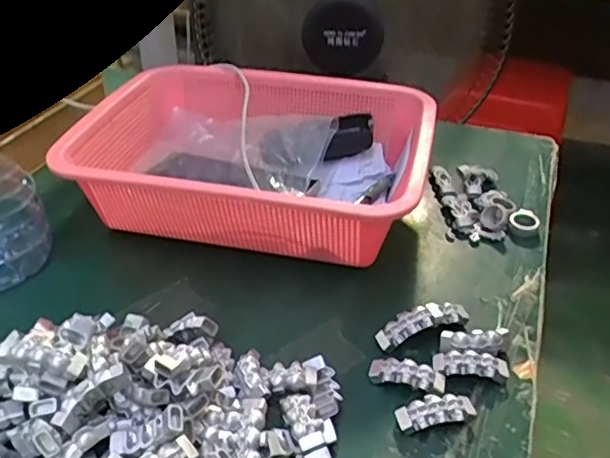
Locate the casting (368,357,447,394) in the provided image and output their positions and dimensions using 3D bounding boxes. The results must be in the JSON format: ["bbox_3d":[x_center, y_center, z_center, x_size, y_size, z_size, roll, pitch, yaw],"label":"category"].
[{"bbox_3d":[0.067,0.096,0.389,0.049,0.014,0.016,11,37,13],"label":"casting"}]

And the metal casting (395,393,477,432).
[{"bbox_3d":[0.081,0.114,0.367,0.048,0.016,0.018,-4,36,-7],"label":"metal casting"}]

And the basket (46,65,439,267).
[{"bbox_3d":[-0.043,-0.057,0.543,0.302,0.095,0.210,9,37,10],"label":"basket"}]

